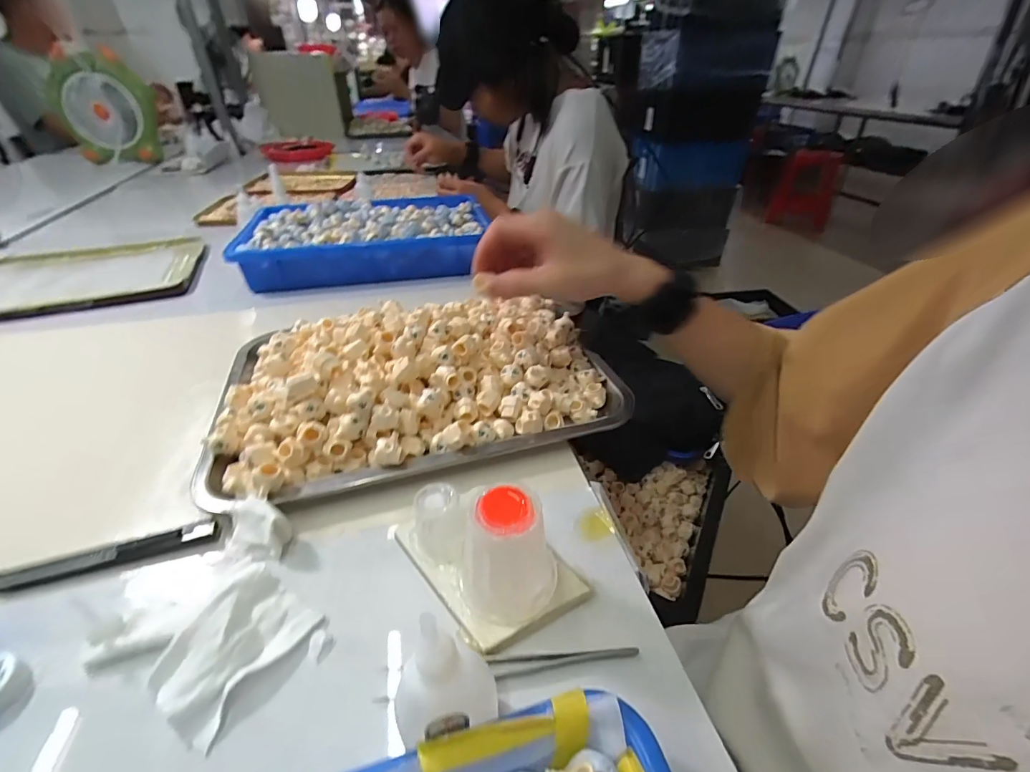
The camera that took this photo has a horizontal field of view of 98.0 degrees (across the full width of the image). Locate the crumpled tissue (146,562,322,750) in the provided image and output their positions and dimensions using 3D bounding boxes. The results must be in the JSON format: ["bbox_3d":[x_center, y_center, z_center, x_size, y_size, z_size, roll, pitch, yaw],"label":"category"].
[{"bbox_3d":[-0.152,0.137,0.240,0.054,0.014,0.071,21,41,26],"label":"crumpled tissue"}]

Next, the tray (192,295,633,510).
[{"bbox_3d":[-0.088,-0.023,0.416,0.348,0.055,0.233,-11,38,-14],"label":"tray"}]

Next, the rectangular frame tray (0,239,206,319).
[{"bbox_3d":[-0.647,-0.165,0.661,0.309,0.020,0.266,-15,39,-19],"label":"rectangular frame tray"}]

